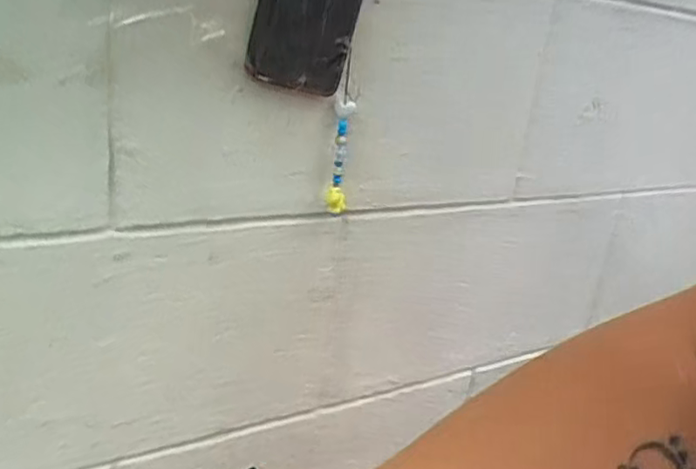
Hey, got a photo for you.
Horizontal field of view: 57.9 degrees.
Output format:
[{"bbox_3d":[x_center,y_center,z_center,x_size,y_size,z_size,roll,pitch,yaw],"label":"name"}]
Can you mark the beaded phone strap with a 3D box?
[{"bbox_3d":[-0.004,-0.083,0.521,0.017,0.129,0.020,9,21,3],"label":"beaded phone strap"}]

